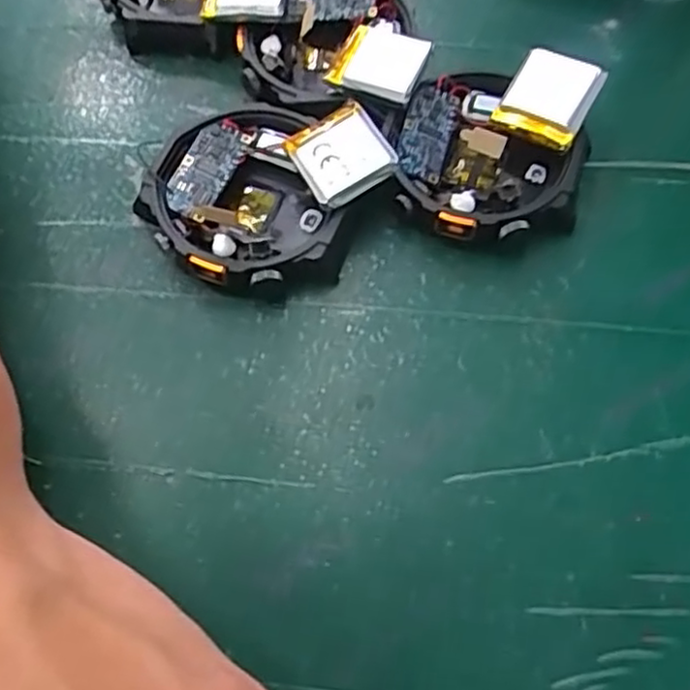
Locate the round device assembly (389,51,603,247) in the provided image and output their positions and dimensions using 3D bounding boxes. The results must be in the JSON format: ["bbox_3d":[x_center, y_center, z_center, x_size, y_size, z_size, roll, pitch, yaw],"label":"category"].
[{"bbox_3d":[0.037,-0.049,0.180,0.044,0.021,0.048,-1,65,2],"label":"round device assembly"}]

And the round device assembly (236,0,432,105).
[{"bbox_3d":[-0.003,-0.084,0.196,0.049,0.013,0.047,0,65,1],"label":"round device assembly"}]

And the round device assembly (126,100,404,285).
[{"bbox_3d":[-0.022,-0.040,0.178,0.049,0.017,0.052,-1,65,2],"label":"round device assembly"}]

